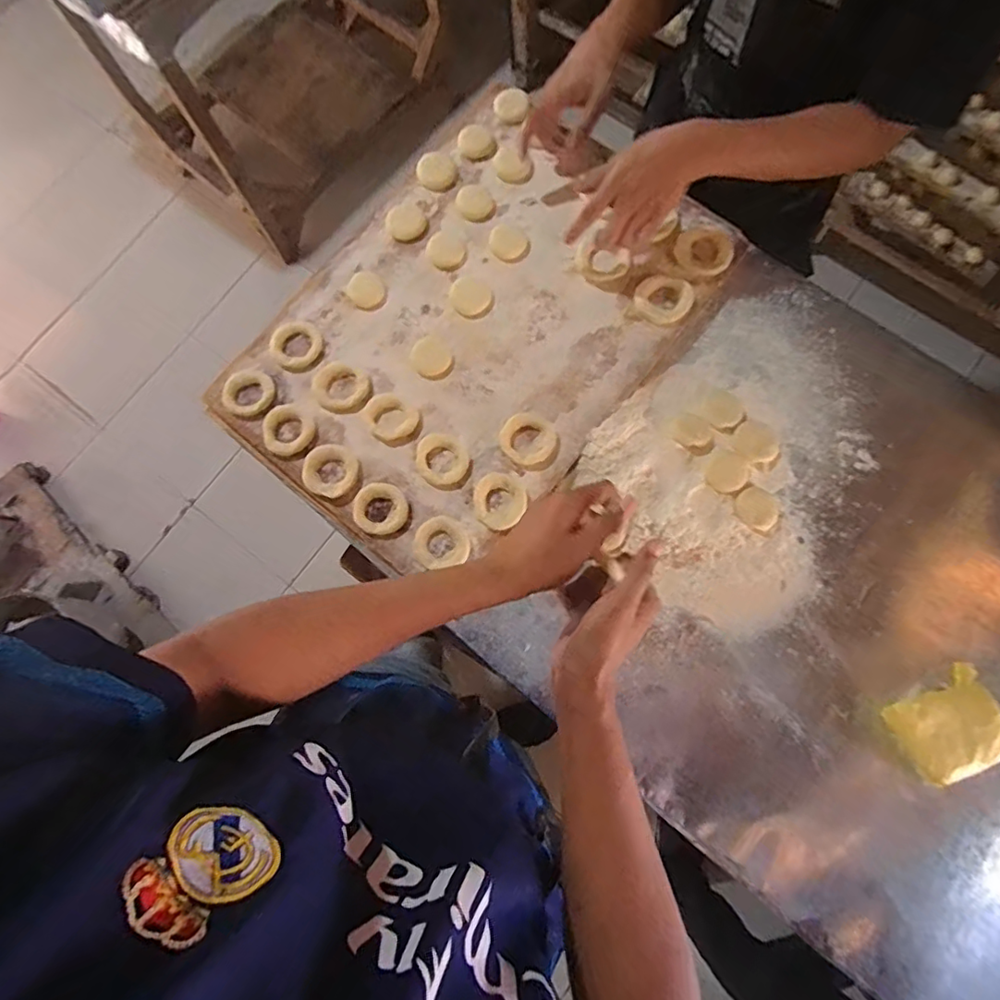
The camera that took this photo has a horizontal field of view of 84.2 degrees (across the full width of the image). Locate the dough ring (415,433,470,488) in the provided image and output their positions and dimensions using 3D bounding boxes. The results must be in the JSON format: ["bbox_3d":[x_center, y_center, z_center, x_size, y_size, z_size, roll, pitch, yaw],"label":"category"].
[{"bbox_3d":[-0.071,-0.049,0.668,0.060,0.009,0.067,-44,82,-6],"label":"dough ring"}]

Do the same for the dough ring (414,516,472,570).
[{"bbox_3d":[-0.068,0.049,0.653,0.064,0.008,0.058,-10,80,-1],"label":"dough ring"}]

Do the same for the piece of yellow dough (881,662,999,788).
[{"bbox_3d":[0.481,0.242,0.592,0.115,0.039,0.095,-25,81,-3],"label":"piece of yellow dough"}]

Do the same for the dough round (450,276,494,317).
[{"bbox_3d":[-0.038,-0.262,0.713,0.055,0.007,0.050,0,80,1],"label":"dough round"}]

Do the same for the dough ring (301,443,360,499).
[{"bbox_3d":[-0.204,-0.036,0.665,0.065,0.012,0.064,0,80,1],"label":"dough ring"}]

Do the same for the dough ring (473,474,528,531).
[{"bbox_3d":[-0.002,0.000,0.657,0.058,0.014,0.063,0,80,1],"label":"dough ring"}]

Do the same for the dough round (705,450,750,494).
[{"bbox_3d":[0.269,-0.032,0.655,0.045,0.006,0.050,36,83,7],"label":"dough round"}]

